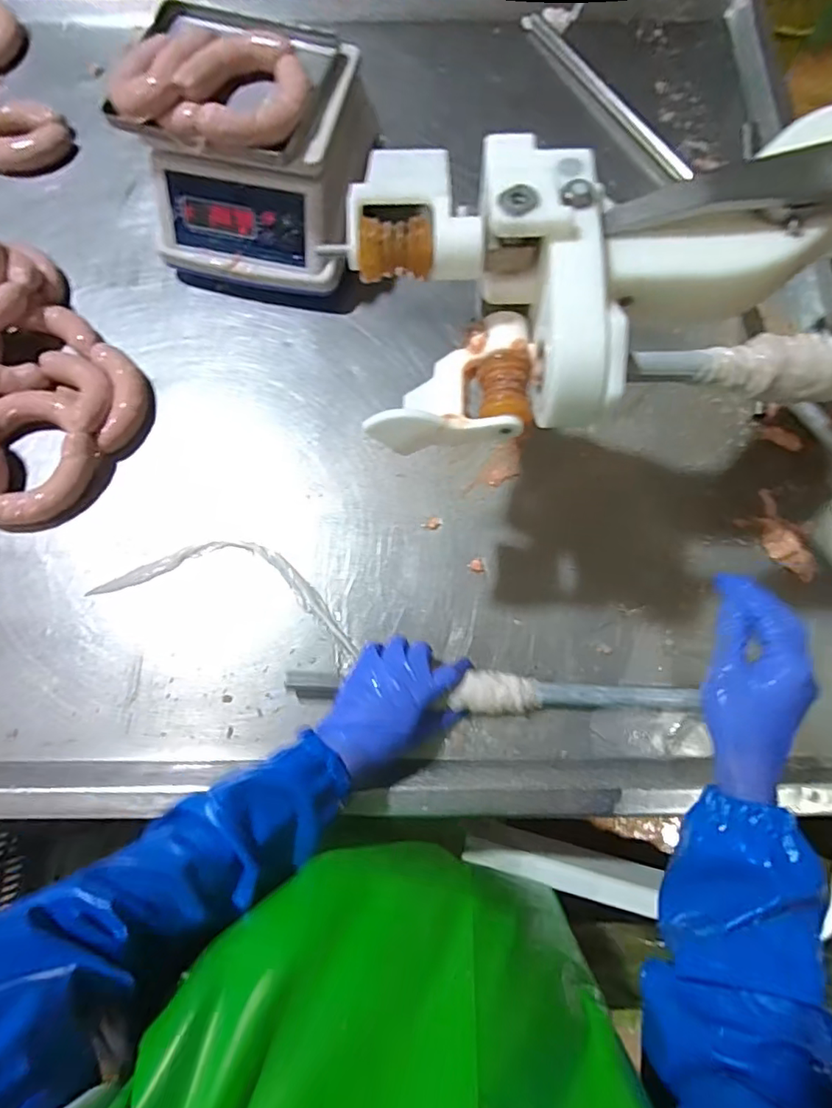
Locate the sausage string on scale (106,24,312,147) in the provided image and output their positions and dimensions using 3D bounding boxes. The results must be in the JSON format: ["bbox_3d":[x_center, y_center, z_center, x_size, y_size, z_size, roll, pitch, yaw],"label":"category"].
[{"bbox_3d":[-0.207,-0.494,0.578,0.201,0.035,0.146,21,75,5],"label":"sausage string on scale"}]

